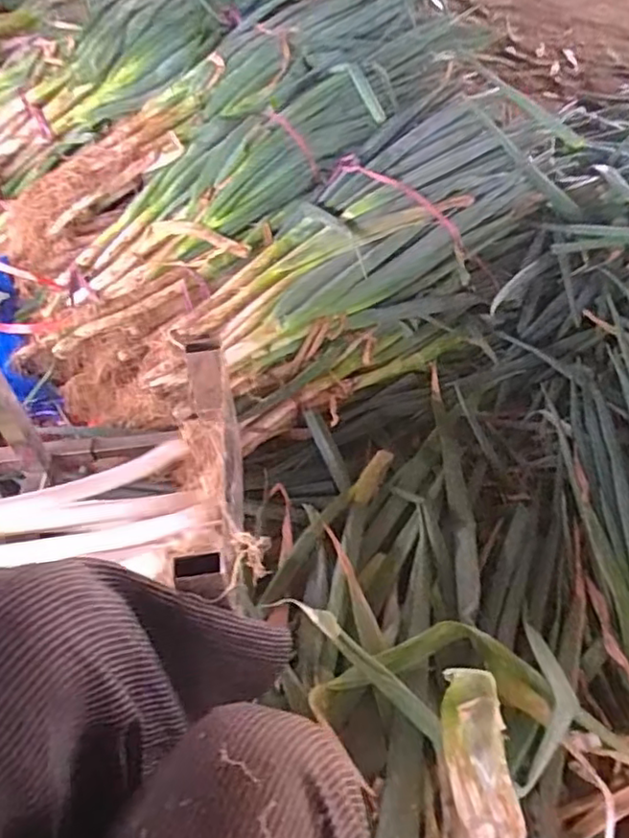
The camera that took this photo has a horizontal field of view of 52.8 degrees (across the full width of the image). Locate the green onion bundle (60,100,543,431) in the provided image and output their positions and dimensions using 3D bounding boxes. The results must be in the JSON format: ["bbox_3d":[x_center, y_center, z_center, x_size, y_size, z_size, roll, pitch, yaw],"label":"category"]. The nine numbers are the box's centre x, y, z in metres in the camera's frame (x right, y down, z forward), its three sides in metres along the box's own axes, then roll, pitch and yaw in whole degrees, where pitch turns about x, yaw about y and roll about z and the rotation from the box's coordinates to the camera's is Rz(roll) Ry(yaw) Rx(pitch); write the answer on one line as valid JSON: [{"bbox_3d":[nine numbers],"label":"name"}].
[{"bbox_3d":[0.013,-0.276,1.098,0.927,0.222,0.295,-29,55,-21],"label":"green onion bundle"}]

